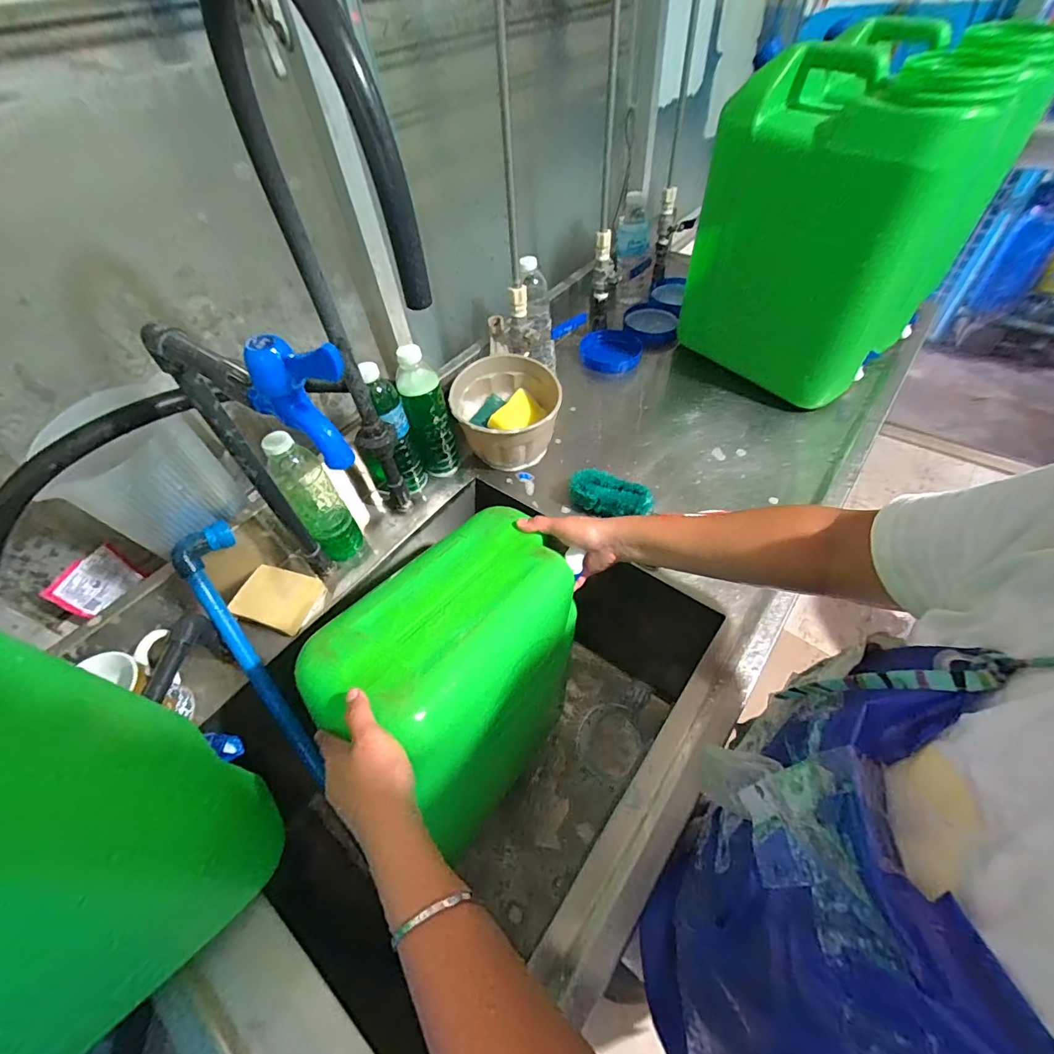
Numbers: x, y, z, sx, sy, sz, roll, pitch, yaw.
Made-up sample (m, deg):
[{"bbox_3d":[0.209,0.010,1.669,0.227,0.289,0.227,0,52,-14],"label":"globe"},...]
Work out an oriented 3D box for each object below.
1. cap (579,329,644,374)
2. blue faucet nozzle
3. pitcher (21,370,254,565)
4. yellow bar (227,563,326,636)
[{"bbox_3d":[0.167,-0.349,0.931,0.121,0.030,0.117,-1,51,5],"label":"cap"},{"bbox_3d":[-0.139,-0.078,0.296,0.067,0.077,0.025,18,55,20],"label":"blue faucet nozzle"},{"bbox_3d":[-0.441,-0.059,0.547,0.147,0.158,0.117,-20,52,-10],"label":"pitcher"},{"bbox_3d":[-0.328,0.092,0.616,0.095,0.027,0.077,10,53,14],"label":"yellow bar"}]

